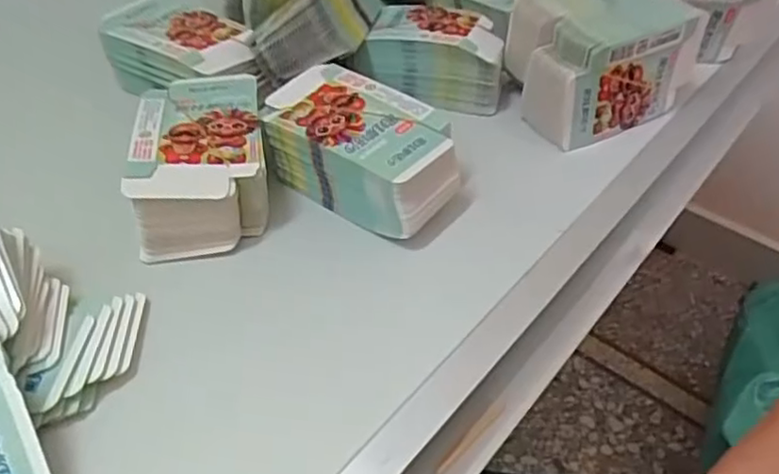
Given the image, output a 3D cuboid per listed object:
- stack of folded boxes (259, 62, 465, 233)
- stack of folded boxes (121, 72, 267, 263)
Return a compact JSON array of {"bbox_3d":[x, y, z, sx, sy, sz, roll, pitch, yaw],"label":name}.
[{"bbox_3d":[-0.025,-0.067,0.478,0.158,0.061,0.087,23,44,31],"label":"stack of folded boxes"},{"bbox_3d":[-0.132,-0.060,0.466,0.085,0.057,0.155,-9,37,-7],"label":"stack of folded boxes"}]

